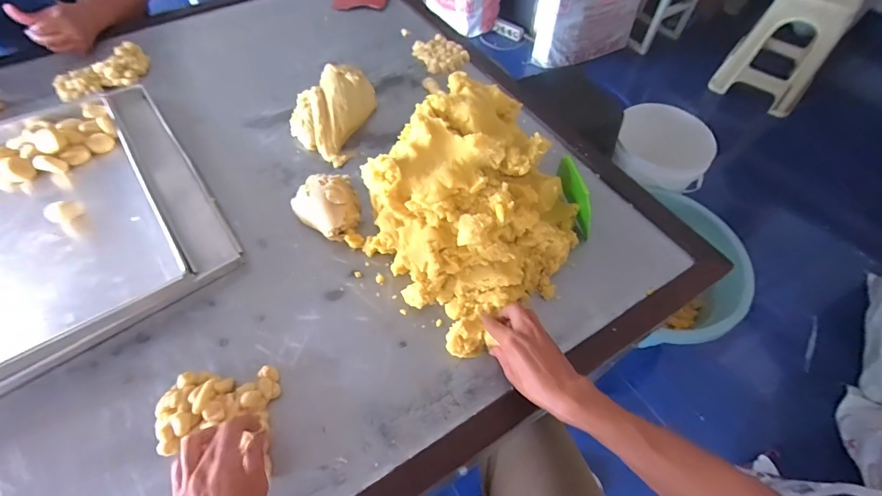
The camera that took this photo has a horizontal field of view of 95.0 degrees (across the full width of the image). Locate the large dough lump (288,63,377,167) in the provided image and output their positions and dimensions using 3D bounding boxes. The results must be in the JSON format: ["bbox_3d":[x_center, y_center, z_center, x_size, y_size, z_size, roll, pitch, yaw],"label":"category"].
[{"bbox_3d":[-0.207,-0.273,0.779,0.137,0.063,0.235,15,59,8],"label":"large dough lump"}]

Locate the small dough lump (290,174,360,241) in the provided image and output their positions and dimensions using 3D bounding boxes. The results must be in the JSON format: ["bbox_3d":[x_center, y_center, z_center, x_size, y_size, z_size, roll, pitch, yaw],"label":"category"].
[{"bbox_3d":[-0.190,-0.076,0.659,0.104,0.057,0.130,-15,60,-11],"label":"small dough lump"}]

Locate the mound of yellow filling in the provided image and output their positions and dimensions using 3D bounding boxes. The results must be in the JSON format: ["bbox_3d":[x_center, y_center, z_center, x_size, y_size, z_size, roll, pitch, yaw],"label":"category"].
[{"bbox_3d":[0.043,-0.053,0.558,0.254,0.179,0.258,-37,66,-22],"label":"mound of yellow filling"}]

